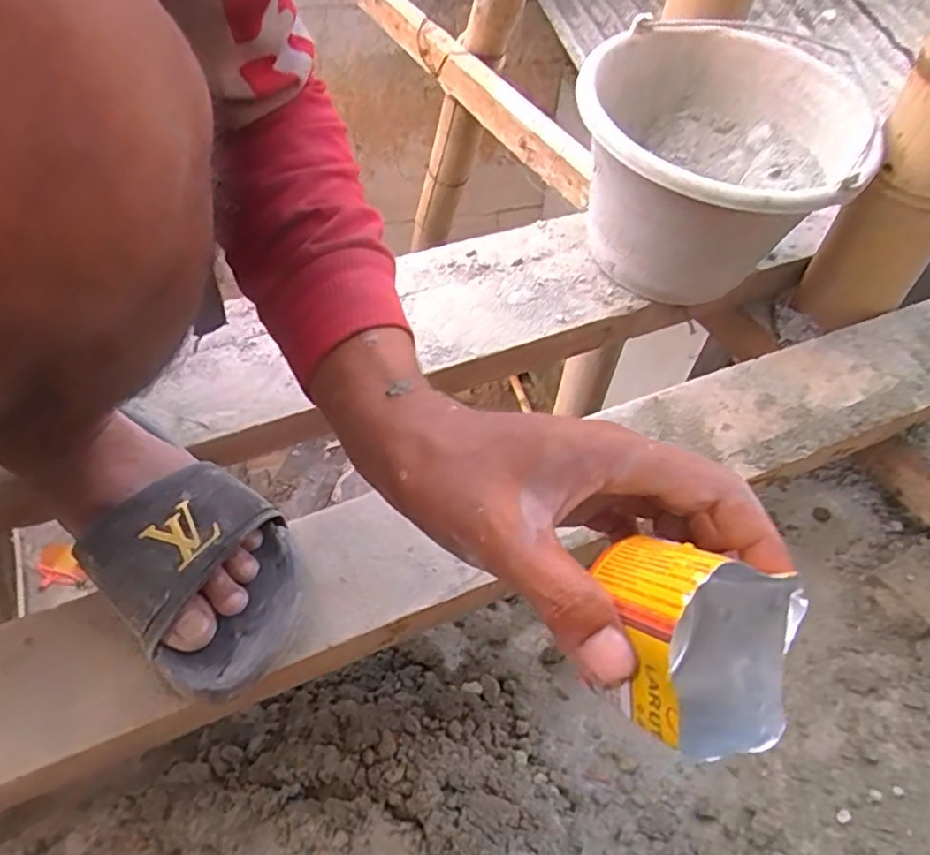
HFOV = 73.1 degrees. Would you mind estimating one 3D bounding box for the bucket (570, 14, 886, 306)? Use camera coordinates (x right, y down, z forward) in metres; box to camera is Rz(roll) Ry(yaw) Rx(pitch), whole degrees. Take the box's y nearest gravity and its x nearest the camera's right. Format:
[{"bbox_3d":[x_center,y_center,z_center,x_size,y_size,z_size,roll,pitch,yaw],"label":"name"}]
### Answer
[{"bbox_3d":[0.211,-0.214,0.566,0.230,0.185,0.227,19,54,13],"label":"bucket"}]

